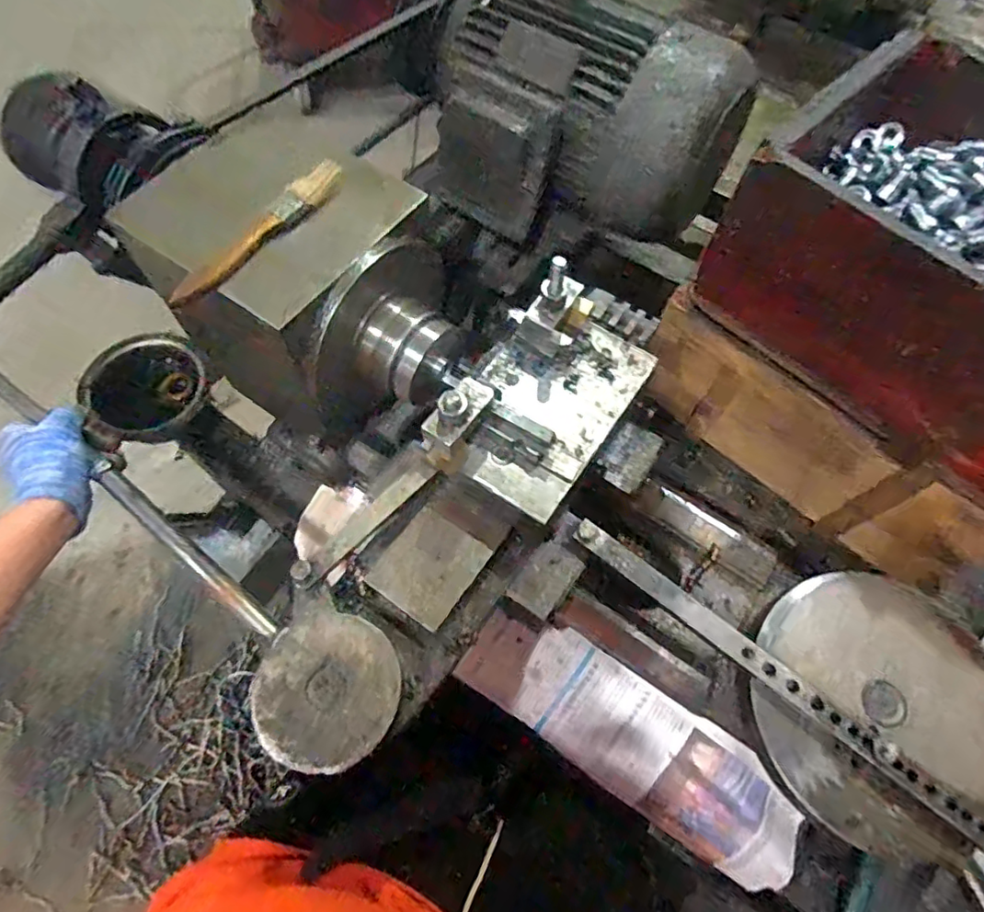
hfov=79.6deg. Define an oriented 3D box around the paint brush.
[{"bbox_3d":[-0.159,-0.154,0.402,0.024,0.019,0.147,31,66,13],"label":"paint brush"}]

